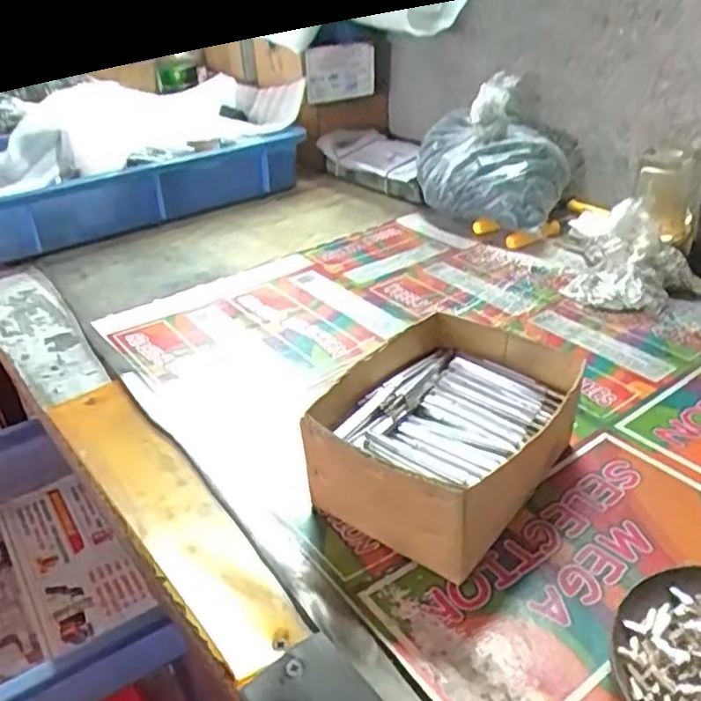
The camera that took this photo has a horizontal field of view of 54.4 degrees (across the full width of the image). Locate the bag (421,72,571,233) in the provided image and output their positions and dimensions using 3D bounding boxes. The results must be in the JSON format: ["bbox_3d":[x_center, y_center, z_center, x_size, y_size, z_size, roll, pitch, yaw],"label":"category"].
[{"bbox_3d":[0.155,-0.215,0.758,0.104,0.137,0.178,-31,42,-33],"label":"bag"}]

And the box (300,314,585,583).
[{"bbox_3d":[0.061,0.052,0.426,0.124,0.073,0.151,20,41,32],"label":"box"}]

